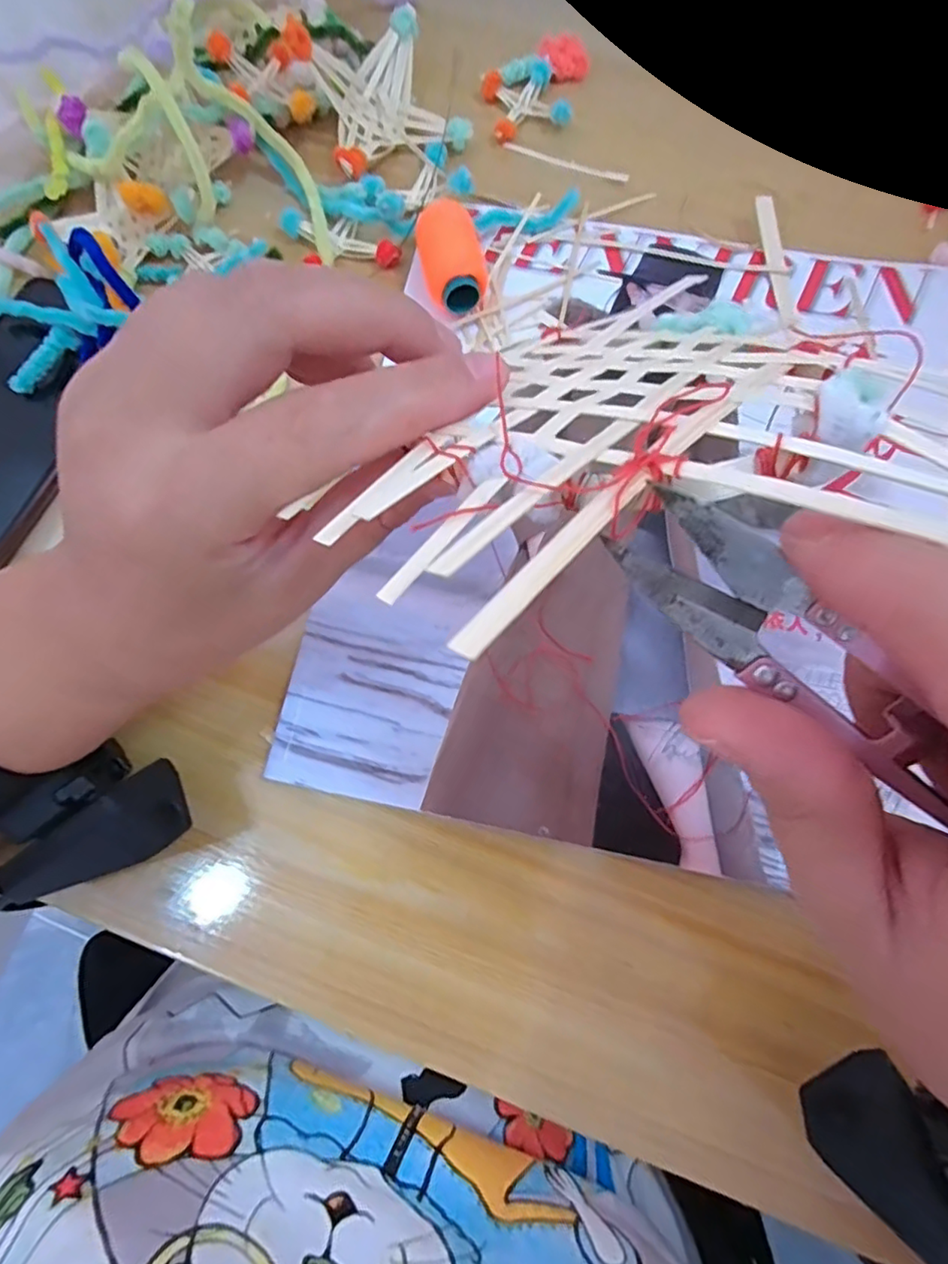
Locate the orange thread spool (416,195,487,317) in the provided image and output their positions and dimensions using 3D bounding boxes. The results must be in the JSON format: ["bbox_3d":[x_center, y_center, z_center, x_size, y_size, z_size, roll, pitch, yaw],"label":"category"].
[{"bbox_3d":[-0.010,-0.189,0.307,0.030,0.029,0.051,-12,75,-4],"label":"orange thread spool"}]

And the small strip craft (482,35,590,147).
[{"bbox_3d":[0.040,-0.326,0.359,0.073,0.013,0.052,-23,76,-6],"label":"small strip craft"}]

